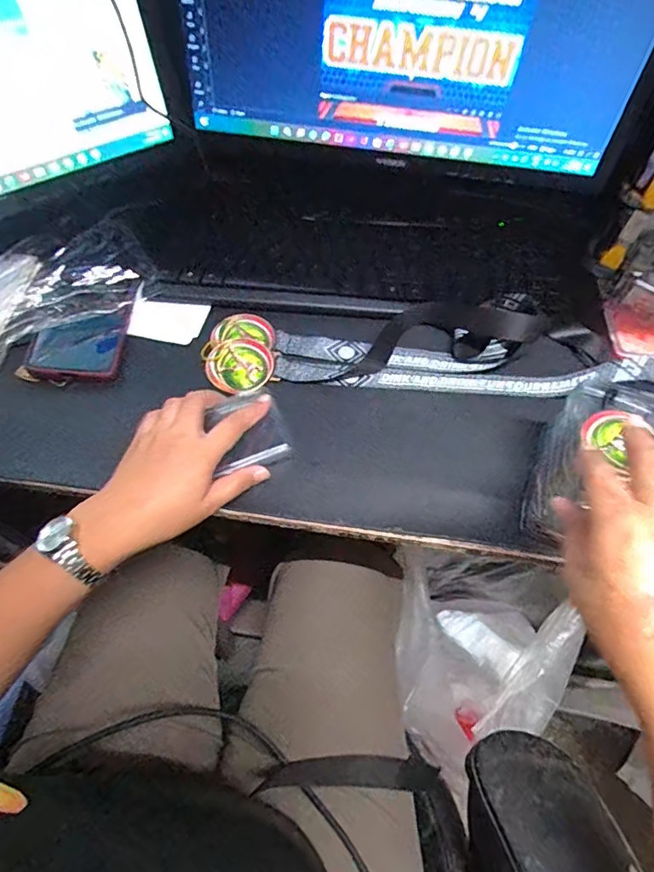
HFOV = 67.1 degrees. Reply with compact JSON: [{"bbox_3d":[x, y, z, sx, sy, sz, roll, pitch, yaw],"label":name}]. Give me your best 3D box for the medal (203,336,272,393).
[{"bbox_3d":[-0.086,-0.070,0.479,0.062,0.004,0.069,-14,61,-11],"label":"medal"}]

